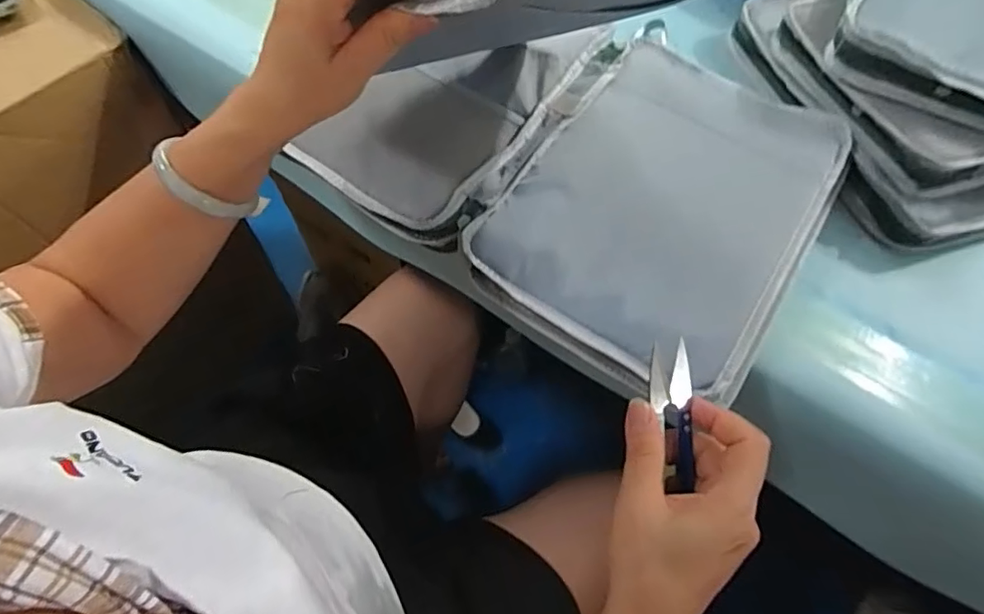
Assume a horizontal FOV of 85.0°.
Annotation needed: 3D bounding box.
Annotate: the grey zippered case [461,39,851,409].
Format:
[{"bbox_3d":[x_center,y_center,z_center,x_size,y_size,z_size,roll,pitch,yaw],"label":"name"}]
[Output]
[{"bbox_3d":[0.138,-0.094,0.461,0.256,0.042,0.316,31,66,13],"label":"grey zippered case"}]

